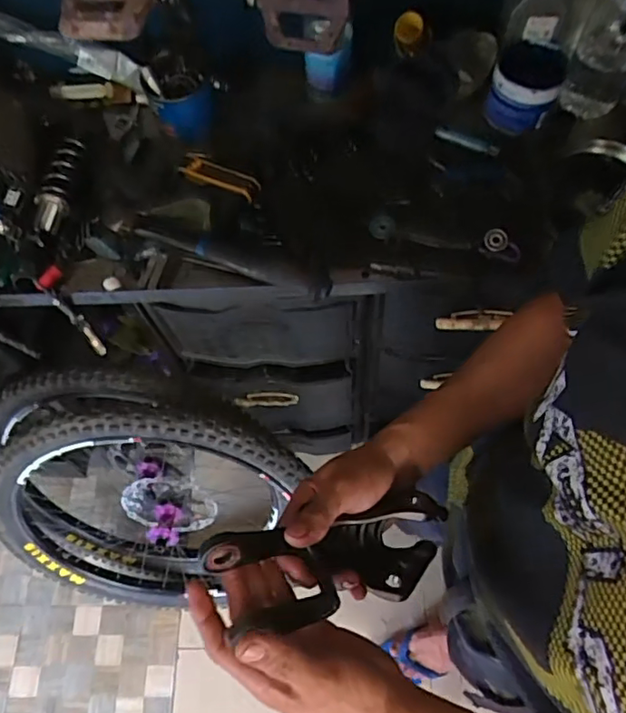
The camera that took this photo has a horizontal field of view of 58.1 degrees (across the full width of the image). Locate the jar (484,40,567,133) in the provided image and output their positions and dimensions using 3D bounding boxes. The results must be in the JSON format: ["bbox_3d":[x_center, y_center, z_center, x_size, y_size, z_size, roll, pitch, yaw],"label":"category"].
[{"bbox_3d":[0.317,-0.402,0.842,0.092,0.081,0.115,20,68,12],"label":"jar"}]

